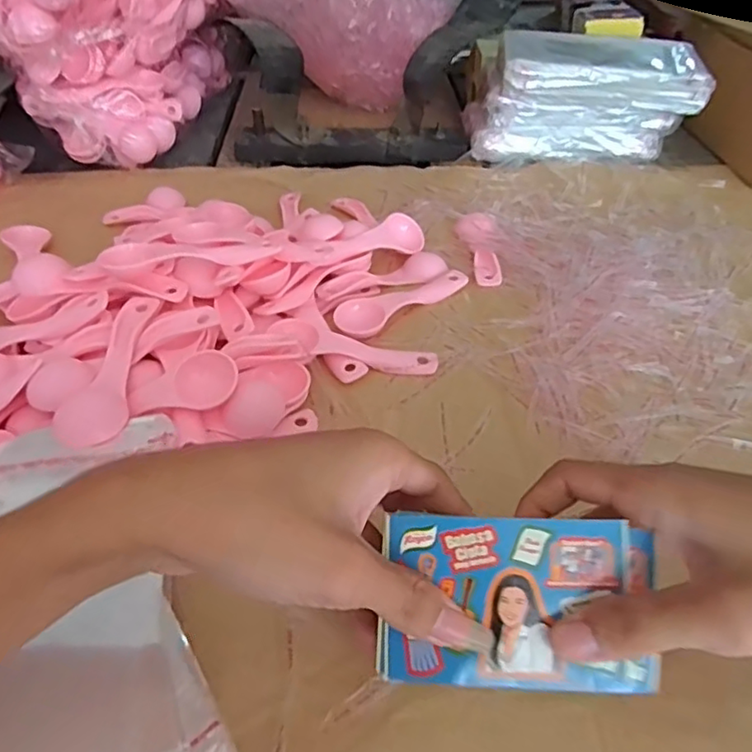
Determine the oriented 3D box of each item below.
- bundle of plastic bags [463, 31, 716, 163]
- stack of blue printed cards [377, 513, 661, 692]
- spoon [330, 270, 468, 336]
[{"bbox_3d":[0.203,-0.273,0.595,0.213,0.102,0.062,7,44,8],"label":"bundle of plastic bags"},{"bbox_3d":[0.054,0.085,0.228,0.102,0.005,0.061,2,83,2],"label":"stack of blue printed cards"},{"bbox_3d":[0.021,-0.056,0.430,0.108,0.012,0.029,-27,49,-25],"label":"spoon"}]

